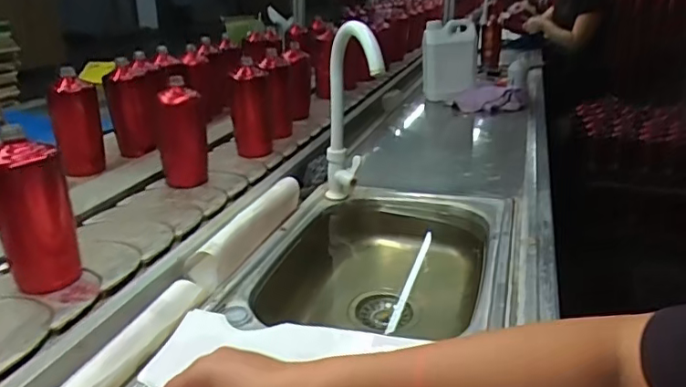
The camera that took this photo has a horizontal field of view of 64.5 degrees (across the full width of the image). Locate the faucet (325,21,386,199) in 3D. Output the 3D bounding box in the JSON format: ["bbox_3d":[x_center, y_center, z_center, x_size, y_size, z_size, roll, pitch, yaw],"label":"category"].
[{"bbox_3d":[0.011,-0.119,0.888,0.087,0.295,0.181,-2,24,-4],"label":"faucet"}]

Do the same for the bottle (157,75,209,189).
[{"bbox_3d":[-0.282,-0.100,0.976,0.082,0.179,0.087,2,24,6],"label":"bottle"}]

